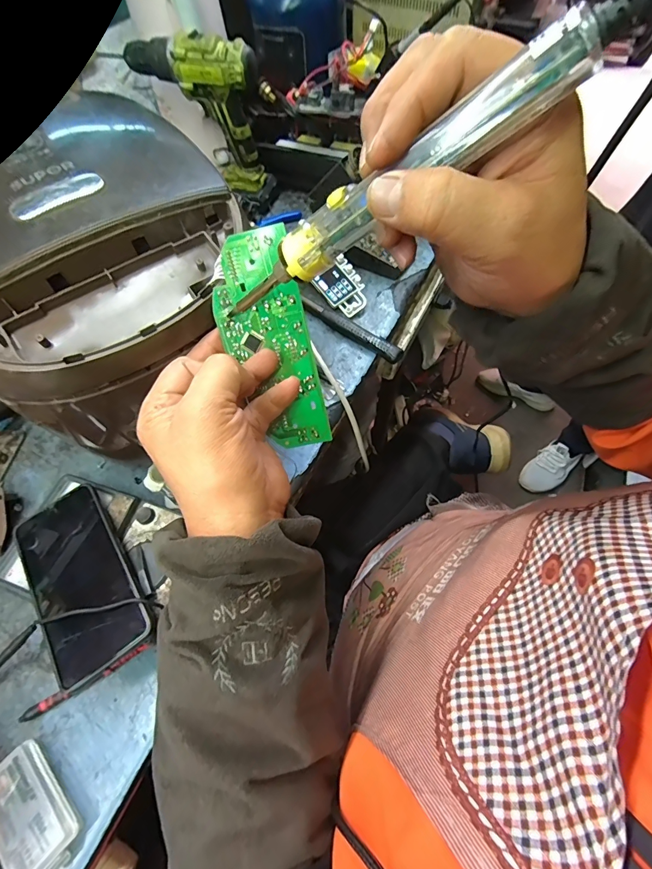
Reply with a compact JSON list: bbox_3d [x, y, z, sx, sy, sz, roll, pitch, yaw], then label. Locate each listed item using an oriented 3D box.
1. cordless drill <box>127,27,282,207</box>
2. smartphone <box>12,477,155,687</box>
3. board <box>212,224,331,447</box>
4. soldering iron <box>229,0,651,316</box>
[{"bbox_3d":[-0.181,-0.499,0.613,0.186,0.193,0.078,19,63,14],"label":"cordless drill"},{"bbox_3d":[-0.212,0.118,0.331,0.075,0.015,0.161,-34,64,-15],"label":"smartphone"},{"bbox_3d":[-0.040,-0.061,0.284,0.059,0.153,0.004,-11,23,5],"label":"board"},{"bbox_3d":[0.027,-0.111,0.179,0.214,0.022,0.017,-18,52,37],"label":"soldering iron"}]

